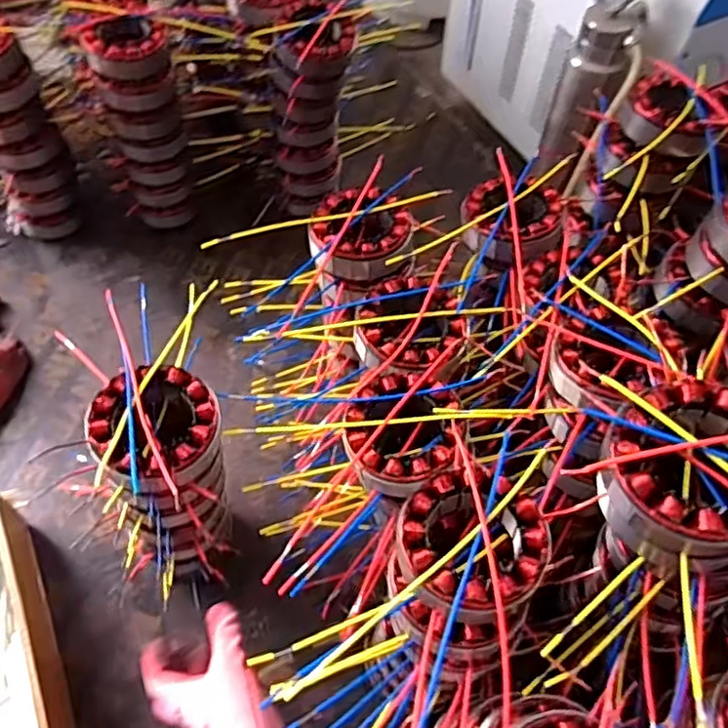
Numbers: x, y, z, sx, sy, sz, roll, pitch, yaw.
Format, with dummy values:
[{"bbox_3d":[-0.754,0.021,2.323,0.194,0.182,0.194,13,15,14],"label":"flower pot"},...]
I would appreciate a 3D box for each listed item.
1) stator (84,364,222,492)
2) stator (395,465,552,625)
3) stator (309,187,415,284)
[{"bbox_3d":[-0.146,0.044,0.444,0.082,0.044,0.087,1,60,-2],"label":"stator"},{"bbox_3d":[0.062,0.104,0.374,0.084,0.032,0.089,1,60,-2],"label":"stator"},{"bbox_3d":[-0.003,-0.109,0.548,0.084,0.041,0.085,1,60,-2],"label":"stator"}]

